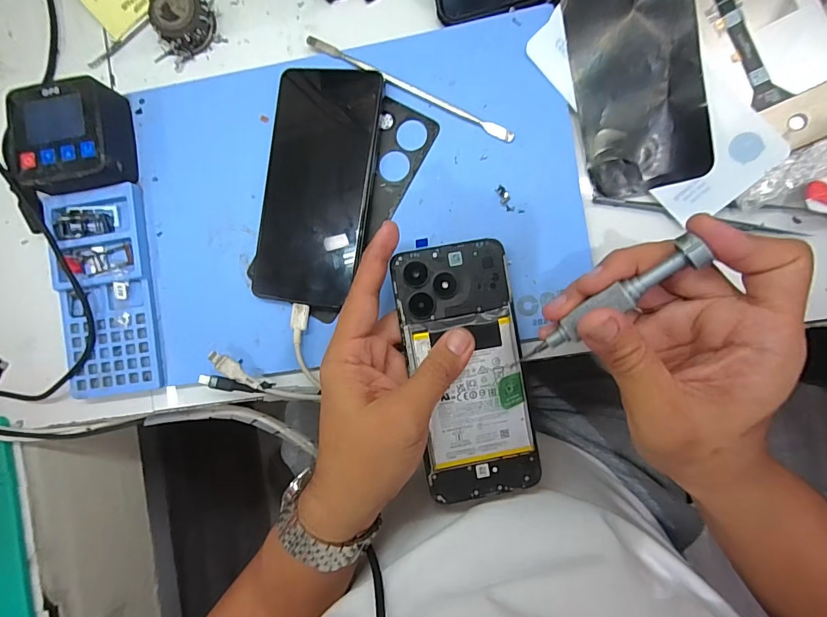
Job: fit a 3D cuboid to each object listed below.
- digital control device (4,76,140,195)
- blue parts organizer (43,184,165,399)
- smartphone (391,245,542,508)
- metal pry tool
[{"bbox_3d":[-0.245,-0.119,0.307,0.071,0.037,0.072,-7,89,5],"label":"digital control device"},{"bbox_3d":[-0.224,-0.011,0.310,0.067,0.016,0.145,-9,89,5],"label":"blue parts organizer"},{"bbox_3d":[0.035,0.041,0.275,0.071,0.015,0.163,-10,92,7],"label":"smartphone"},{"bbox_3d":[-0.004,-0.155,0.298,0.163,0.004,0.008,29,92,5],"label":"metal pry tool"}]

